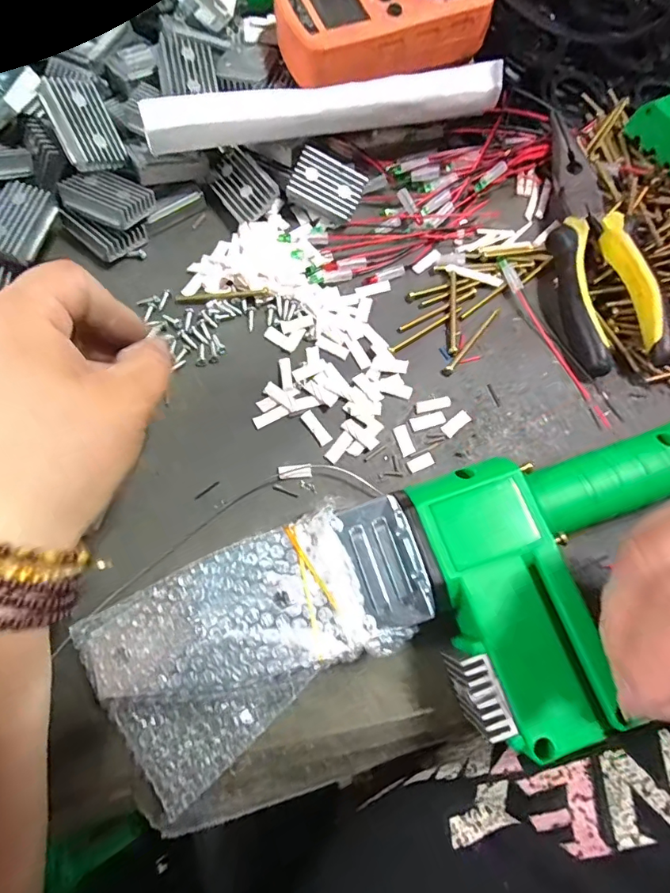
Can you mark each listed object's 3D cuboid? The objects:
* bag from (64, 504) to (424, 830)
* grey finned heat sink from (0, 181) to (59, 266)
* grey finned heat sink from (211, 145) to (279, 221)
[{"bbox_3d":[-0.043,0.090,0.211,0.128,0.032,0.088,-26,74,-10],"label":"bag"},{"bbox_3d":[-0.188,-0.134,0.277,0.029,0.014,0.046,20,72,5],"label":"grey finned heat sink"},{"bbox_3d":[-0.060,-0.171,0.303,0.035,0.012,0.044,-42,88,1],"label":"grey finned heat sink"}]

